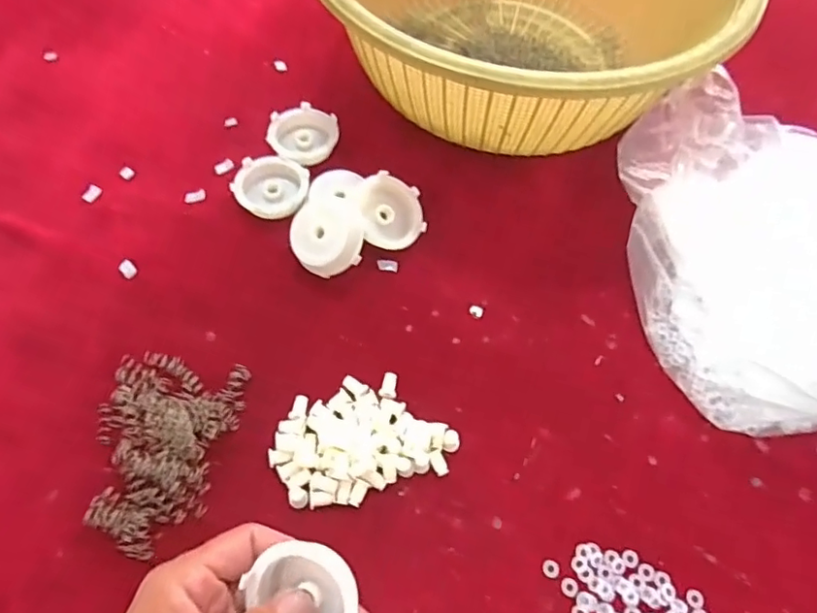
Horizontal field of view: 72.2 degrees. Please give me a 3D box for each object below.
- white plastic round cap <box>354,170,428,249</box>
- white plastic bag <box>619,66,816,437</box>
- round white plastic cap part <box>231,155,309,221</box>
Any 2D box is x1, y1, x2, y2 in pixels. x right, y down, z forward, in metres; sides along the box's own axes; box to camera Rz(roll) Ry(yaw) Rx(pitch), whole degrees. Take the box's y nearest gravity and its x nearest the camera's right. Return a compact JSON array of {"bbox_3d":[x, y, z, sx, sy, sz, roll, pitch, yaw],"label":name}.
[{"bbox_3d":[-0.015,-0.075,0.444,0.057,0.016,0.057,2,85,-22],"label":"white plastic round cap"},{"bbox_3d":[0.261,-0.051,0.384,0.202,0.146,0.253,10,60,2],"label":"white plastic bag"},{"bbox_3d":[-0.112,-0.098,0.463,0.058,0.021,0.051,7,60,0],"label":"round white plastic cap part"}]

